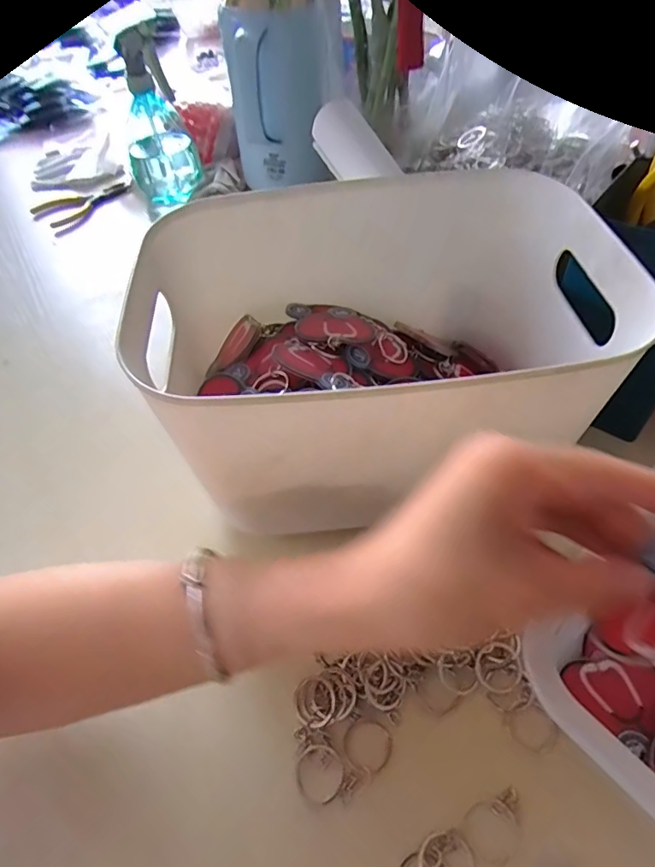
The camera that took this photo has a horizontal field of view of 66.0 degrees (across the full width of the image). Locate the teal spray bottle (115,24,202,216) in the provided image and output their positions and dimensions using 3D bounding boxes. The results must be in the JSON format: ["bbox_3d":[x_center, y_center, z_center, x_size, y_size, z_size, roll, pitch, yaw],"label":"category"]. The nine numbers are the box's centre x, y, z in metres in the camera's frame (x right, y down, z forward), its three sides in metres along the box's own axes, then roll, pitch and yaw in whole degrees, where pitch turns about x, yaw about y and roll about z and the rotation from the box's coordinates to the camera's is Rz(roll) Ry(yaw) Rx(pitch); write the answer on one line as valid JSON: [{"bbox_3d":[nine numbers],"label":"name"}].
[{"bbox_3d":[-0.208,-0.377,0.593,0.078,0.159,0.123,-23,52,-12],"label":"teal spray bottle"}]

